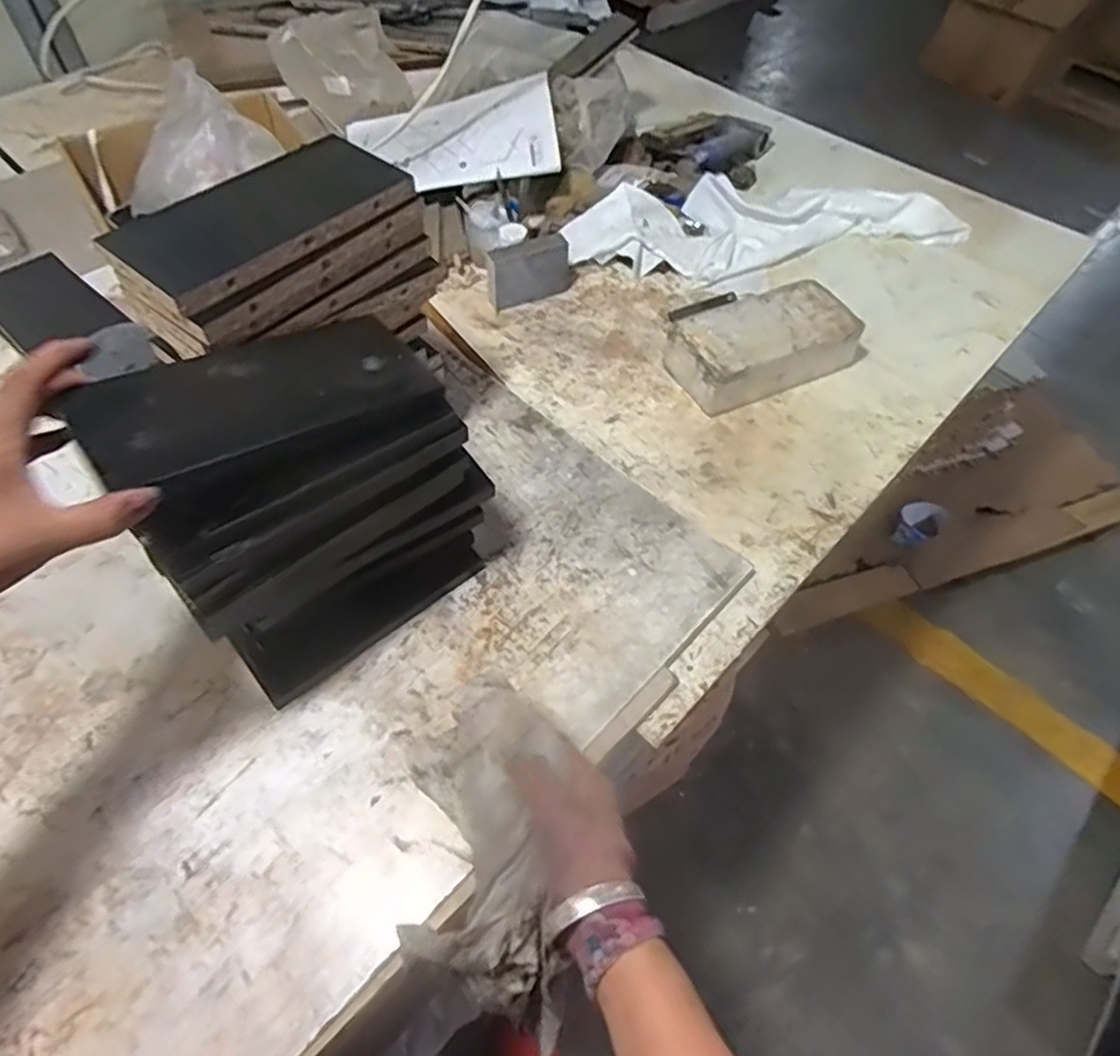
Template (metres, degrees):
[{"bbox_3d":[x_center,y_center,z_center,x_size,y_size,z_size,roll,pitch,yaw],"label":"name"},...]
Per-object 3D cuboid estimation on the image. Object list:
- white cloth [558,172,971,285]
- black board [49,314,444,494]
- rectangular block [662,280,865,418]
[{"bbox_3d":[0.288,-0.416,0.944,0.556,0.044,0.154,-9,58,-10],"label":"white cloth"},{"bbox_3d":[-0.181,-0.082,0.426,0.197,0.013,0.099,-26,61,-30],"label":"black board"},{"bbox_3d":[0.233,-0.212,0.795,0.214,0.061,0.108,-20,60,-16],"label":"rectangular block"}]

